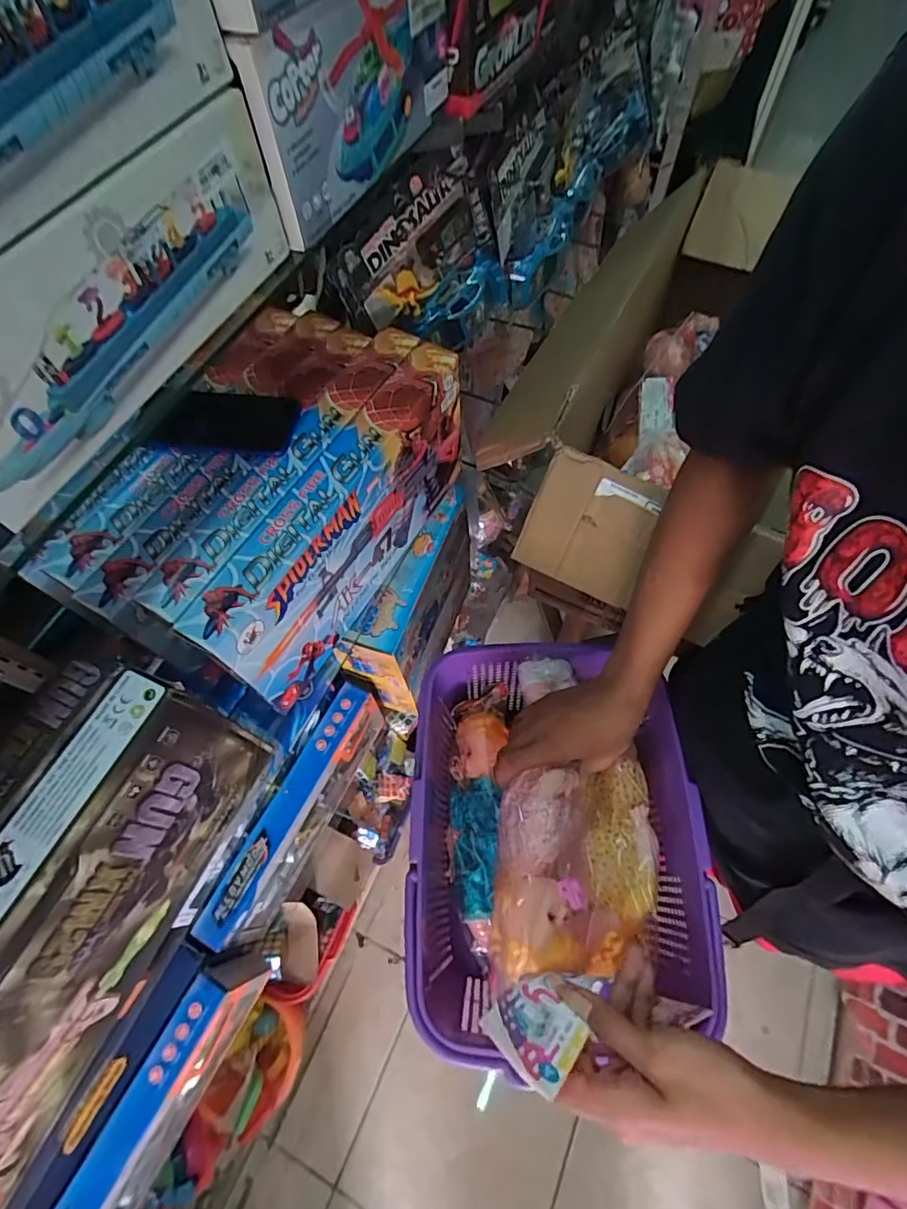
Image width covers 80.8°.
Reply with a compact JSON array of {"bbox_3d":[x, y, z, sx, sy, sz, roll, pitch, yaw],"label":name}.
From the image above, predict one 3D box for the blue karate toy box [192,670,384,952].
[{"bbox_3d":[-0.213,0.287,0.772,0.062,0.159,0.359,21,66,12],"label":"blue karate toy box"}]

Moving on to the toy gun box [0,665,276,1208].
[{"bbox_3d":[-0.316,0.271,0.411,0.081,0.188,0.421,20,66,12],"label":"toy gun box"}]

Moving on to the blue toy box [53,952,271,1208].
[{"bbox_3d":[-0.350,0.597,0.605,0.050,0.136,0.351,23,66,13],"label":"blue toy box"}]

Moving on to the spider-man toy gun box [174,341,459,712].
[{"bbox_3d":[-0.115,-0.085,0.596,0.051,0.183,0.392,27,67,15],"label":"spider-man toy gun box"}]

